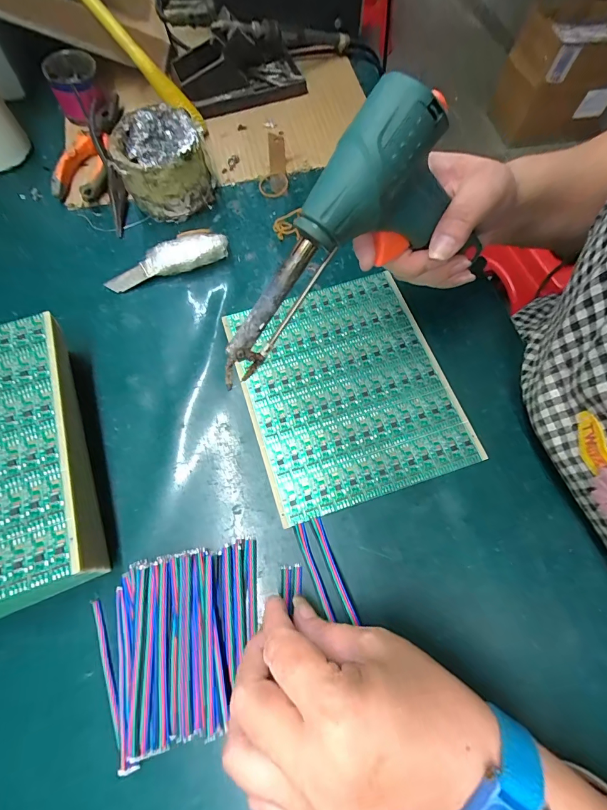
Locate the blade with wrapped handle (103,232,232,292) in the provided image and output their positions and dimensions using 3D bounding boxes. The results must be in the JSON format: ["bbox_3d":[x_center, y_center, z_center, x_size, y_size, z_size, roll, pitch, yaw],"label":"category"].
[{"bbox_3d":[-0.130,-0.137,0.348,0.116,0.022,0.030,-22,70,-7],"label":"blade with wrapped handle"}]

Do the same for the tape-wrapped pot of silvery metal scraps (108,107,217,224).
[{"bbox_3d":[-0.138,-0.241,0.357,0.086,0.075,0.080,-19,70,-6],"label":"tape-wrapped pot of silvery metal scraps"}]

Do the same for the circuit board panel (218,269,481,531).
[{"bbox_3d":[0.034,-0.020,0.307,0.163,0.004,0.190,-18,69,-5],"label":"circuit board panel"}]

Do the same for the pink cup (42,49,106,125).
[{"bbox_3d":[-0.251,-0.354,0.406,0.056,0.042,0.058,-19,70,-6],"label":"pink cup"}]

